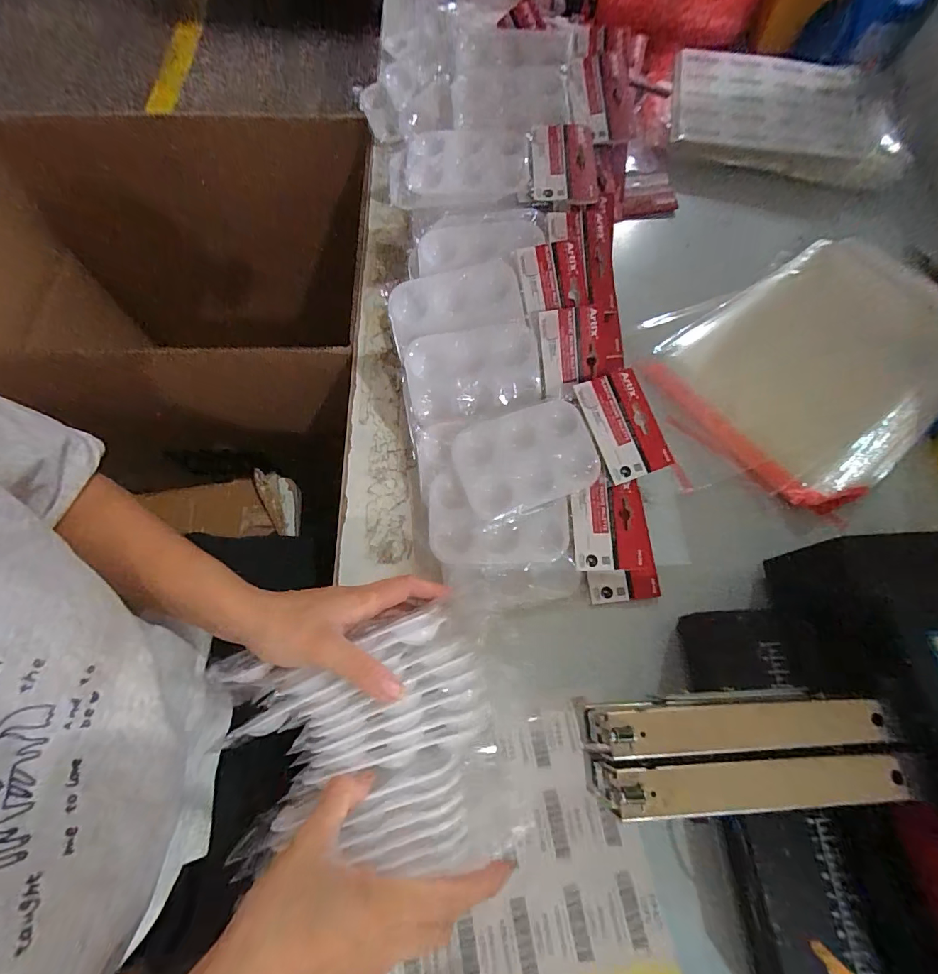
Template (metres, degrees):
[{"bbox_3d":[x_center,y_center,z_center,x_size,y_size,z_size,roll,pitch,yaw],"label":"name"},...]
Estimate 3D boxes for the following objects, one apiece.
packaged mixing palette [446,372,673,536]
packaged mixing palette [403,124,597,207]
[{"bbox_3d":[0.084,-0.035,0.402,0.190,0.013,0.095,-19,85,-8],"label":"packaged mixing palette"},{"bbox_3d":[0.033,-0.339,0.463,0.198,0.029,0.103,5,69,3],"label":"packaged mixing palette"}]

